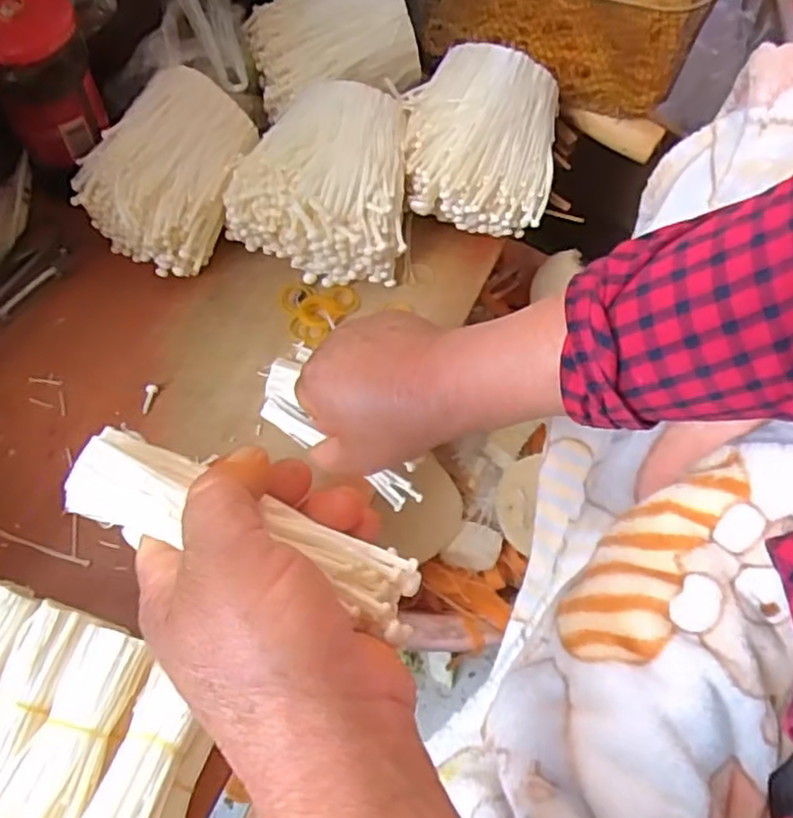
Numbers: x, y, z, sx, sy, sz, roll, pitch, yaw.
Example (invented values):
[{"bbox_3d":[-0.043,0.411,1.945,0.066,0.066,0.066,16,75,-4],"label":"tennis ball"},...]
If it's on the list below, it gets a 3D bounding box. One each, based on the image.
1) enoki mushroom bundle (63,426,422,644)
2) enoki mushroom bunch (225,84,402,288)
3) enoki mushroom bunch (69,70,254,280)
[{"bbox_3d":[-0.051,0.041,0.244,0.124,0.020,0.035,20,63,-4],"label":"enoki mushroom bundle"},{"bbox_3d":[-0.055,-0.156,0.486,0.120,0.085,0.106,-1,62,0],"label":"enoki mushroom bunch"},{"bbox_3d":[-0.155,-0.161,0.485,0.081,0.086,0.123,23,64,13],"label":"enoki mushroom bunch"}]

